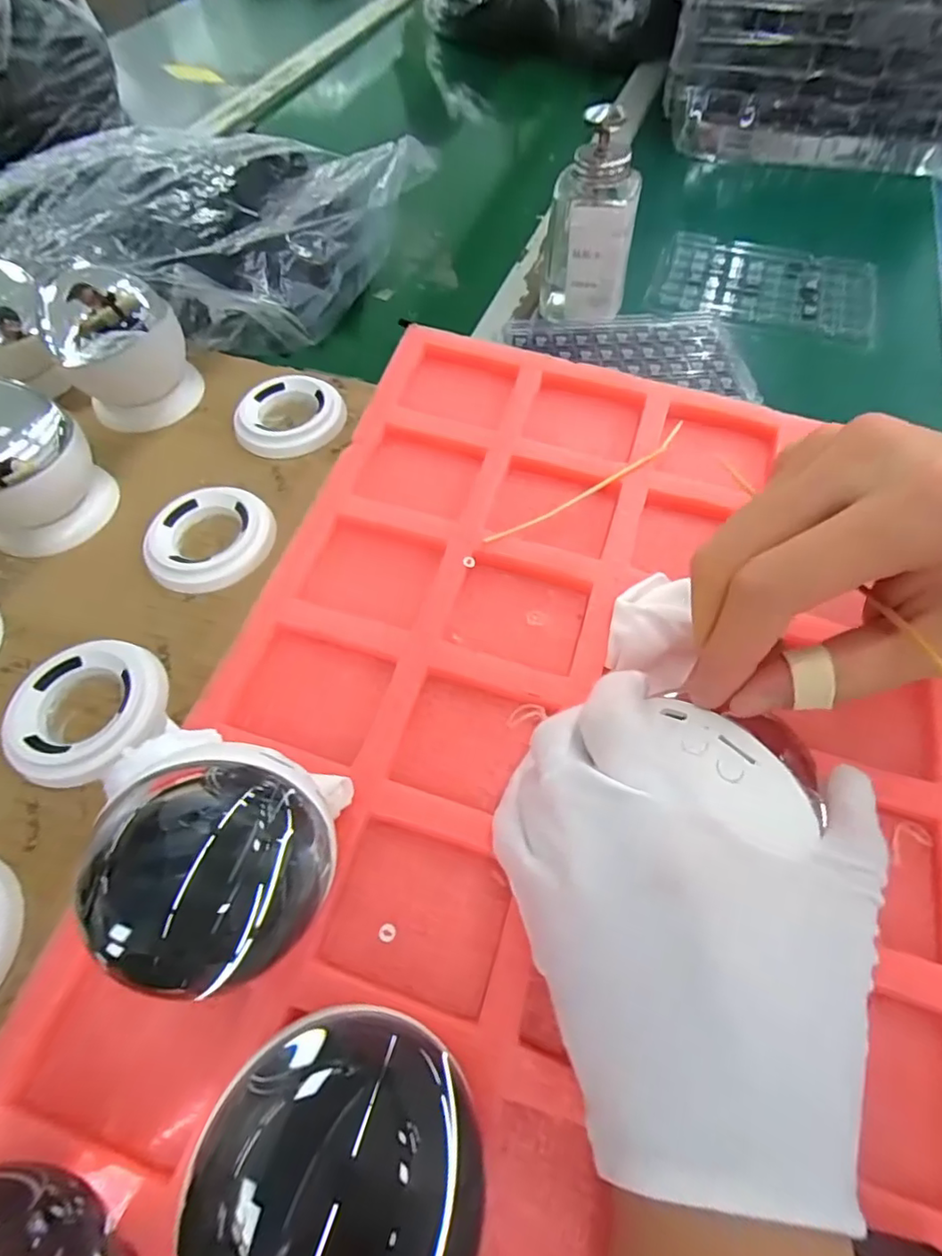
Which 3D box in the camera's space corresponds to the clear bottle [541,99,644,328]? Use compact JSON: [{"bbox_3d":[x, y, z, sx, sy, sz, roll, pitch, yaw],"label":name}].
[{"bbox_3d":[0.083,-0.281,0.390,0.060,0.111,0.054,5,60,5],"label":"clear bottle"}]

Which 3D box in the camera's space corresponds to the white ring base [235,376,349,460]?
[{"bbox_3d":[-0.118,-0.140,0.365,0.068,0.012,0.065,-6,60,-2],"label":"white ring base"}]

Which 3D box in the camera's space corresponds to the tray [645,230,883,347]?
[{"bbox_3d":[0.239,-0.281,0.454,0.172,0.010,0.118,14,61,9],"label":"tray"}]

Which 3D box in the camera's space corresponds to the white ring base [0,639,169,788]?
[{"bbox_3d":[-0.182,0.038,0.263,0.067,0.014,0.070,-1,60,1],"label":"white ring base"}]

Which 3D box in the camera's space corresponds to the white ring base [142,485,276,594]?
[{"bbox_3d":[-0.147,-0.052,0.317,0.068,0.013,0.068,-7,60,-3],"label":"white ring base"}]

